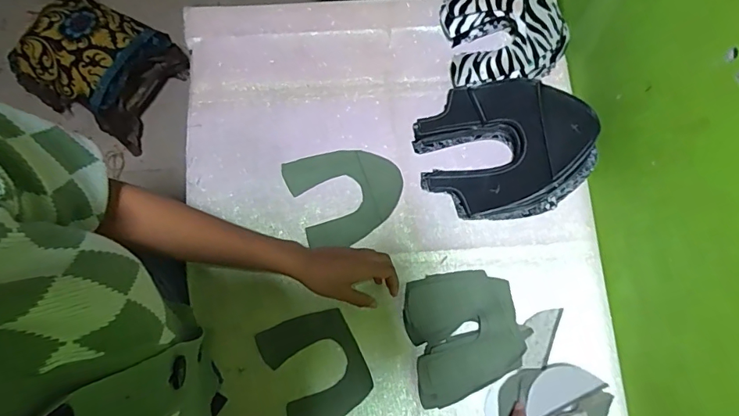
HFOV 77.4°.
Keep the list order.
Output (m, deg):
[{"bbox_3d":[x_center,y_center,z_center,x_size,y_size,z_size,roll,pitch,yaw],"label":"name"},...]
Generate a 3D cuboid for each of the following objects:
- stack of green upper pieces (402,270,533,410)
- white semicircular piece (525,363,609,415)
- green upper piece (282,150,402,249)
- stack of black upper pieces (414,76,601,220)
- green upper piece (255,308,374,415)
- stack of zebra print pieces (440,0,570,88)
[{"bbox_3d":[0.131,0.169,0.624,0.154,0.037,0.169,-12,76,-3],"label":"stack of green upper pieces"},{"bbox_3d":[0.244,0.228,0.592,0.098,0.061,0.009,-32,118,16],"label":"white semicircular piece"},{"bbox_3d":[-0.033,-0.025,0.692,0.158,0.005,0.144,-22,77,-6],"label":"green upper piece"},{"bbox_3d":[0.193,-0.092,0.660,0.234,0.100,0.201,-12,76,-3],"label":"stack of black upper pieces"},{"bbox_3d":[-0.071,0.218,0.630,0.121,0.005,0.150,-27,78,-5],"label":"green upper piece"},{"bbox_3d":[0.212,-0.260,0.711,0.179,0.079,0.145,-8,76,-2],"label":"stack of zebra print pieces"}]

